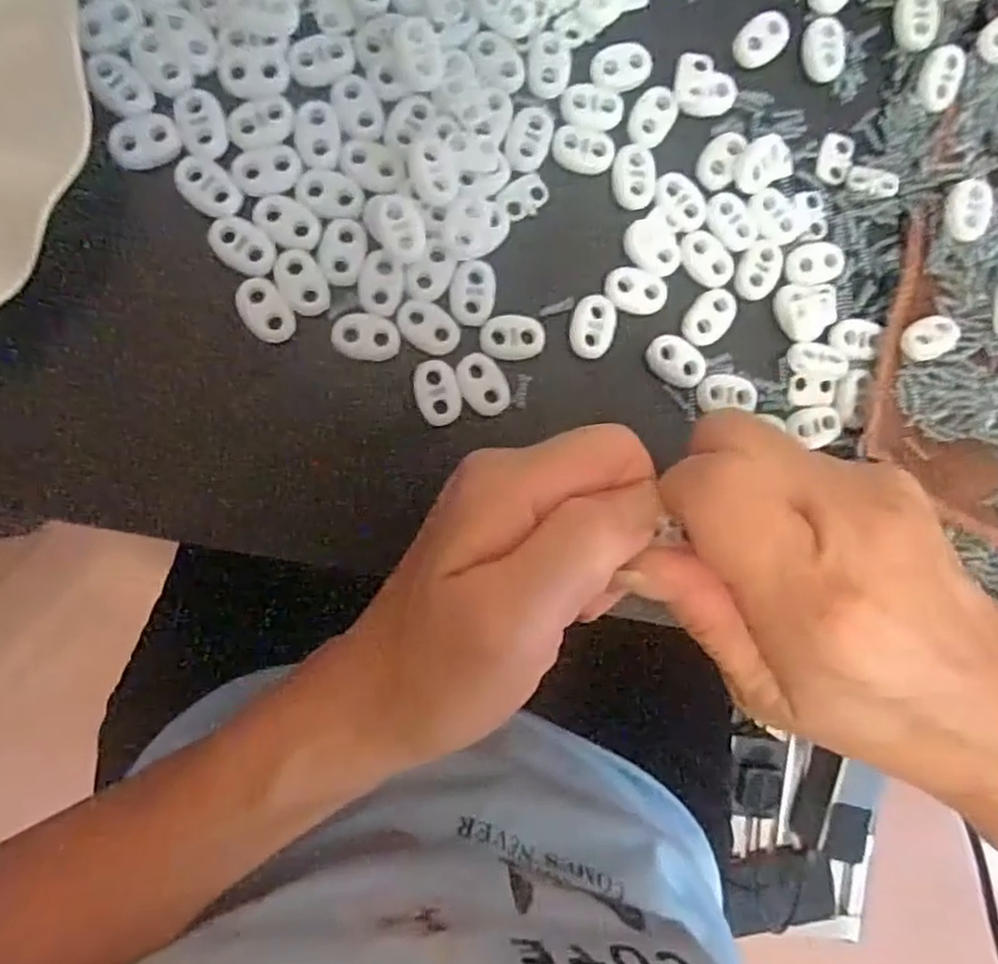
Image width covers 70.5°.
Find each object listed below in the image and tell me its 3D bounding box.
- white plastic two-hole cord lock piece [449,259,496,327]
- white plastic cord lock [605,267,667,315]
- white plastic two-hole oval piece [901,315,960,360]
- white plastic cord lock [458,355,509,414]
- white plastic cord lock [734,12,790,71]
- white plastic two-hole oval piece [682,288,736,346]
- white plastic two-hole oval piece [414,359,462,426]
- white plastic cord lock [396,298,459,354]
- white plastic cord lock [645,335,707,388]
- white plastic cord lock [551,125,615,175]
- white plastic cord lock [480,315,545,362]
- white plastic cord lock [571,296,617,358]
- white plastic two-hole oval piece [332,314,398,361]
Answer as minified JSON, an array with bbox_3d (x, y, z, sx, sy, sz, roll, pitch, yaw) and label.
[{"bbox_3d":[-0.009,-0.066,0.245,0.015,0.004,0.022,12,89,-9],"label":"white plastic two-hole cord lock piece"},{"bbox_3d":[0.050,-0.069,0.254,0.022,0.004,0.015,8,89,-9],"label":"white plastic cord lock"},{"bbox_3d":[0.163,-0.054,0.267,0.022,0.006,0.015,-14,93,-9],"label":"white plastic two-hole oval piece"},{"bbox_3d":[-0.005,-0.034,0.246,0.014,0.004,0.023,-32,95,-8],"label":"white plastic cord lock"},{"bbox_3d":[0.099,-0.166,0.264,0.016,0.004,0.024,43,84,-7],"label":"white plastic cord lock"},{"bbox_3d":[0.078,-0.061,0.258,0.015,0.004,0.024,39,85,-8],"label":"white plastic two-hole oval piece"},{"bbox_3d":[-0.021,-0.031,0.243,0.015,0.004,0.022,-14,93,-9],"label":"white plastic two-hole oval piece"},{"bbox_3d":[-0.024,-0.054,0.243,0.022,0.004,0.016,38,85,-8],"label":"white plastic cord lock"},{"bbox_3d":[0.065,-0.044,0.256,0.023,0.004,0.016,28,86,-9],"label":"white plastic cord lock"},{"bbox_3d":[0.030,-0.120,0.254,0.022,0.004,0.014,11,89,-9],"label":"white plastic cord lock"},{"bbox_3d":[0.005,-0.051,0.248,0.022,0.004,0.016,0,91,-9],"label":"white plastic cord lock"},{"bbox_3d":[0.034,-0.056,0.251,0.015,0.004,0.023,15,88,-9],"label":"white plastic cord lock"},{"bbox_3d":[-0.045,-0.050,0.241,0.022,0.004,0.016,5,90,-9],"label":"white plastic two-hole oval piece"}]

